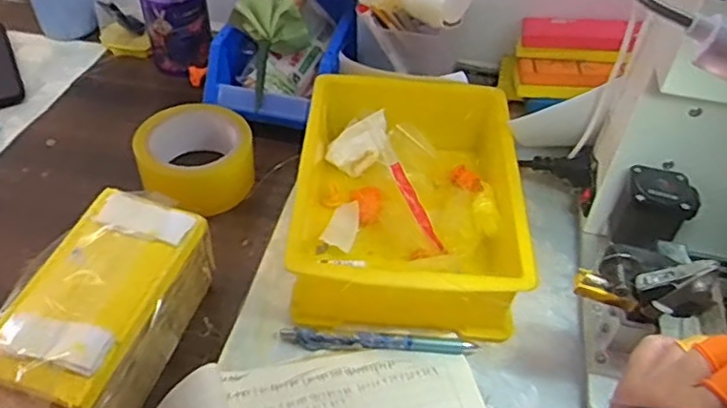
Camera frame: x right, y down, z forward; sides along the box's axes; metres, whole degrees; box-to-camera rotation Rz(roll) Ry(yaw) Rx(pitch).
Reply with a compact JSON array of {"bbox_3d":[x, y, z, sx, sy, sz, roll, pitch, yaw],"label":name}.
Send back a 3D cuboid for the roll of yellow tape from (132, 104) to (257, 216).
[{"bbox_3d":[-0.148,-0.038,0.588,0.099,0.056,0.105,1,46,-1],"label":"roll of yellow tape"}]

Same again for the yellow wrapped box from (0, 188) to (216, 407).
[{"bbox_3d":[-0.173,0.078,0.436,0.085,0.090,0.169,12,47,10],"label":"yellow wrapped box"}]

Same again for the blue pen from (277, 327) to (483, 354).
[{"bbox_3d":[0.010,0.100,0.481,0.139,0.010,0.013,1,46,-1],"label":"blue pen"}]

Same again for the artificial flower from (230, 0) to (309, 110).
[{"bbox_3d":[-0.095,-0.173,0.649,0.078,0.046,0.170,-2,76,-4],"label":"artificial flower"}]

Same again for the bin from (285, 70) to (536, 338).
[{"bbox_3d":[0.037,-0.004,0.543,0.173,0.075,0.224,4,46,3],"label":"bin"}]

